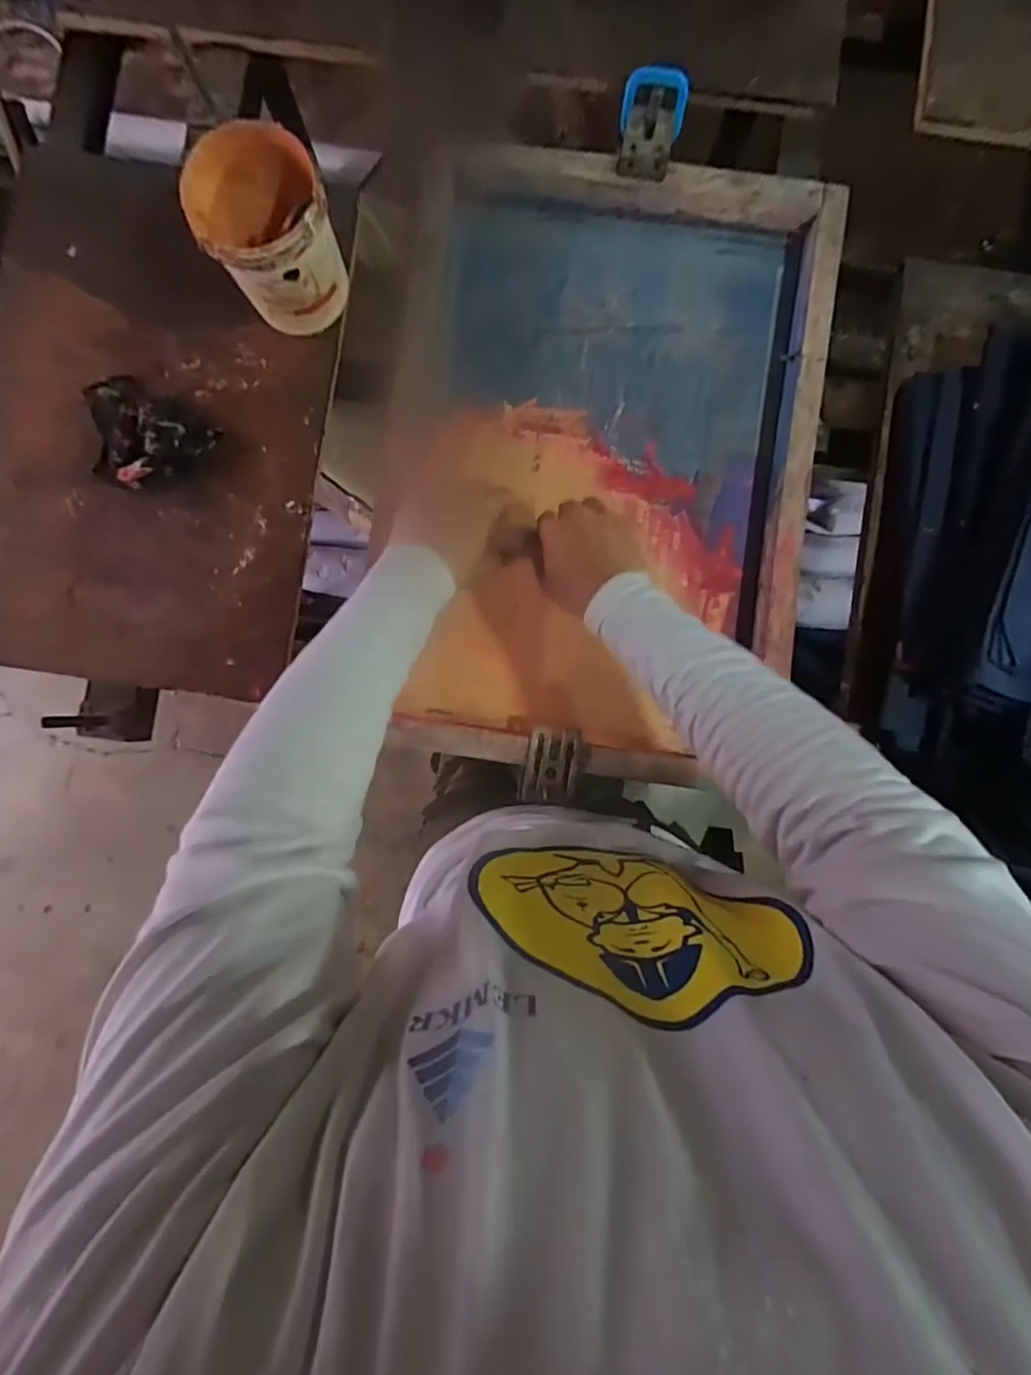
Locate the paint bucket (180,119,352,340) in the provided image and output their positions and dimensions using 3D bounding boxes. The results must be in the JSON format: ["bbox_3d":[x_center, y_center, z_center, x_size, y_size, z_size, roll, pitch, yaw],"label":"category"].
[{"bbox_3d":[-0.245,-0.454,0.565,0.120,0.125,0.131,0,86,0],"label":"paint bucket"}]

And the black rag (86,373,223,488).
[{"bbox_3d":[-0.420,-0.278,0.609,0.153,0.029,0.109,29,87,2],"label":"black rag"}]

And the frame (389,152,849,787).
[{"bbox_3d":[0.088,-0.243,0.599,0.439,0.061,0.654,7,86,3],"label":"frame"}]

